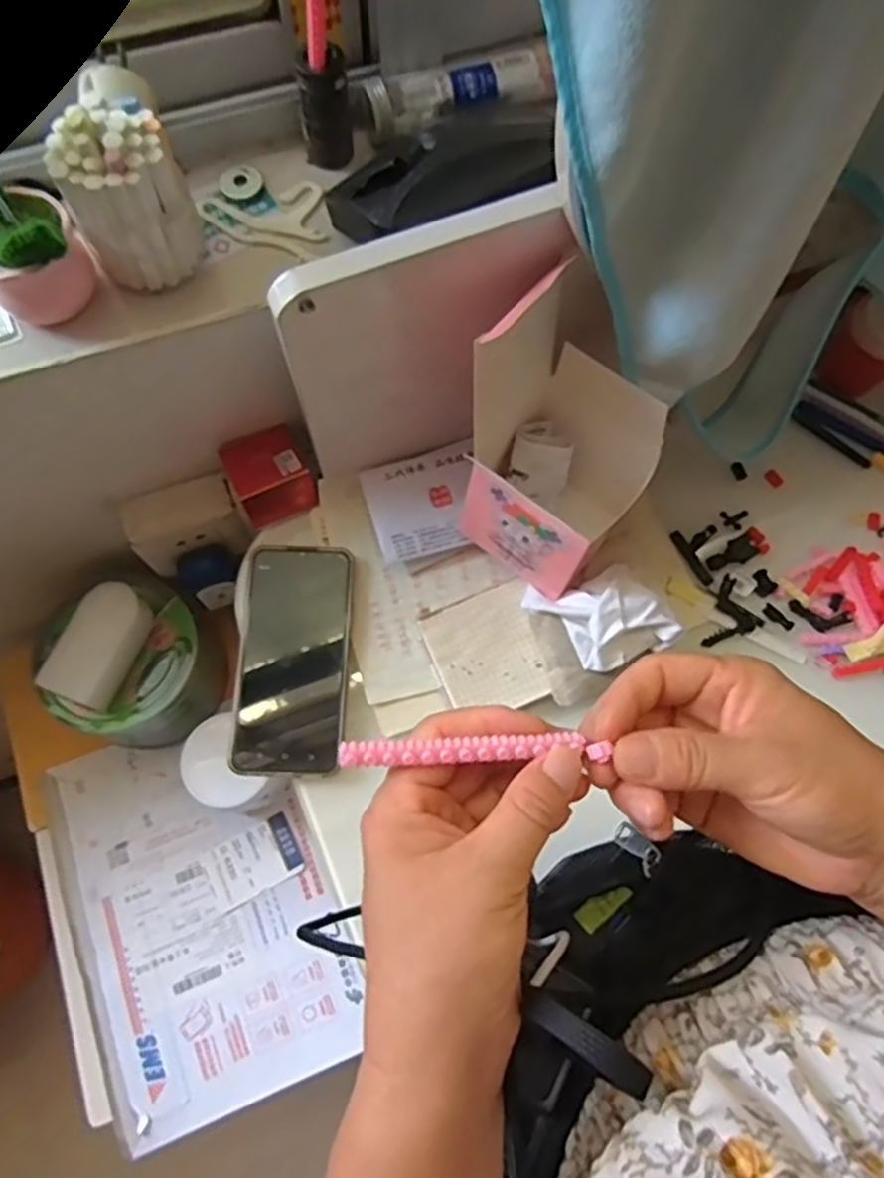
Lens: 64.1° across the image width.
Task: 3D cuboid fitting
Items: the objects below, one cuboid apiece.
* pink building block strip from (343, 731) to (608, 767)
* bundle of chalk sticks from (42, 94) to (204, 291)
[{"bbox_3d":[0.011,0.058,0.257,0.094,0.005,0.009,-1,72,-7],"label":"pink building block strip"},{"bbox_3d":[-0.167,-0.208,0.377,0.058,0.077,0.049,-29,75,-11],"label":"bundle of chalk sticks"}]

